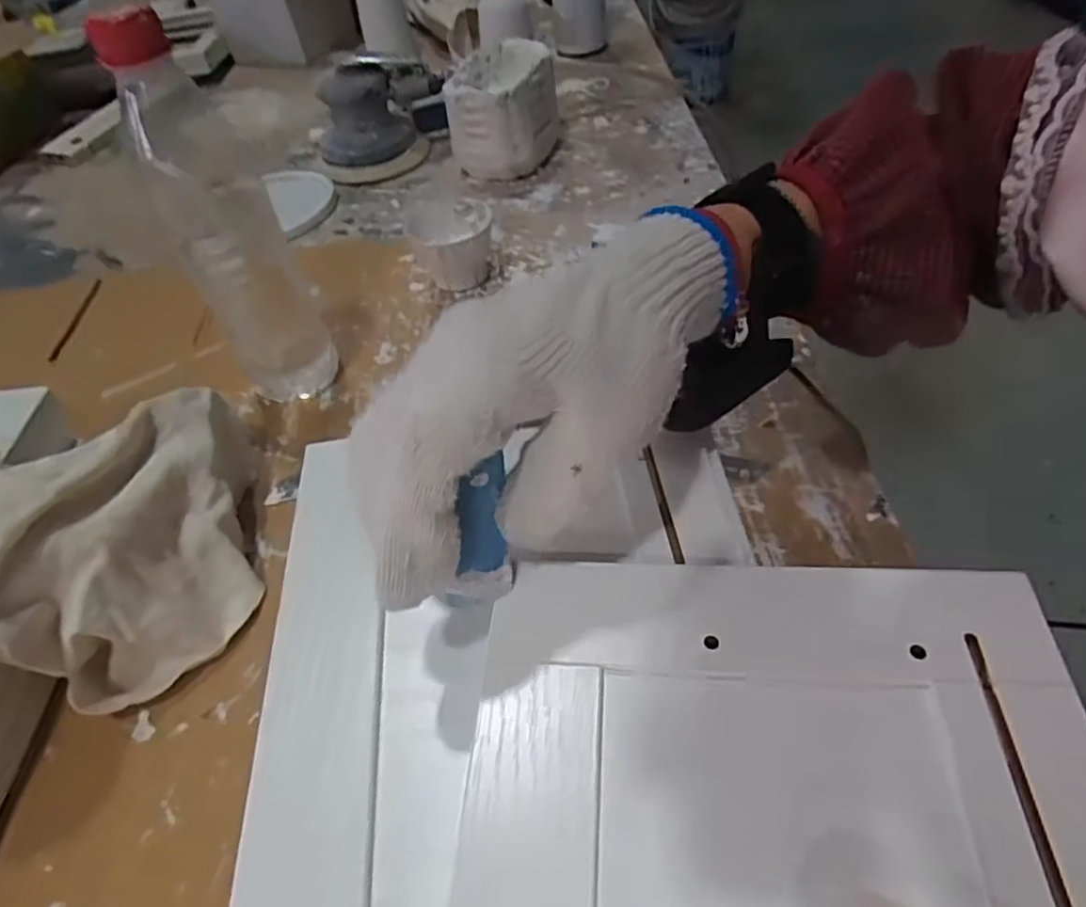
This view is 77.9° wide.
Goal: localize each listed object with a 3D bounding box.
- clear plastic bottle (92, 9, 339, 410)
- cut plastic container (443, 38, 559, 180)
[{"bbox_3d":[-0.176,-0.121,0.379,0.056,0.216,0.048,-25,51,-15],"label":"clear plastic bottle"},{"bbox_3d":[-0.036,-0.316,0.622,0.090,0.084,0.113,1,49,8],"label":"cut plastic container"}]

